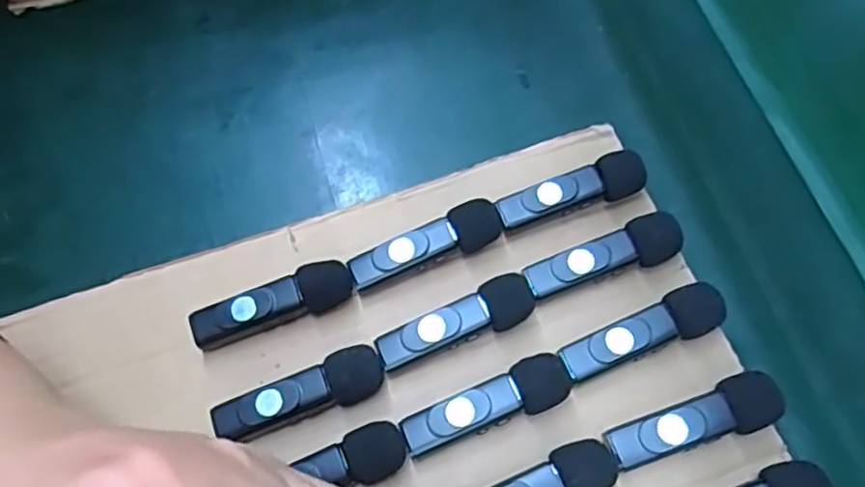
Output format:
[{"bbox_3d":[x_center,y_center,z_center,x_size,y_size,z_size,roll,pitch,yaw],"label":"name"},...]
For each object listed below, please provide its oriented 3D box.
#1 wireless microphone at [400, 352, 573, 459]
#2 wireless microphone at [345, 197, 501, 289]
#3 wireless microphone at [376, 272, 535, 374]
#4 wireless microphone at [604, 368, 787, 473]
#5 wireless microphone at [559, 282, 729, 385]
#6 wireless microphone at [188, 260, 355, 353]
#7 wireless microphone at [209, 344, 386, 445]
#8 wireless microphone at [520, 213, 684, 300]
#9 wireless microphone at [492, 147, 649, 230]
[{"bbox_3d":[0.020,0.060,0.254,0.064,0.015,0.018,-21,66,-6],"label":"wireless microphone"},{"bbox_3d":[-0.002,0.002,0.282,0.064,0.018,0.017,-23,67,-7],"label":"wireless microphone"},{"bbox_3d":[0.010,0.033,0.267,0.063,0.017,0.018,-26,67,-9],"label":"wireless microphone"},{"bbox_3d":[0.094,0.066,0.248,0.063,0.018,0.019,-19,66,-5],"label":"wireless microphone"},{"bbox_3d":[0.079,0.035,0.261,0.063,0.018,0.018,-20,66,-6],"label":"wireless microphone"},{"bbox_3d":[-0.063,0.025,0.275,0.064,0.016,0.016,-21,66,-7],"label":"wireless microphone"},{"bbox_3d":[-0.049,0.059,0.259,0.063,0.015,0.017,-23,67,-7],"label":"wireless microphone"},{"bbox_3d":[0.068,0.006,0.274,0.063,0.017,0.017,-19,66,-6],"label":"wireless microphone"},{"bbox_3d":[0.058,-0.021,0.287,0.063,0.015,0.017,-17,66,-5],"label":"wireless microphone"}]

